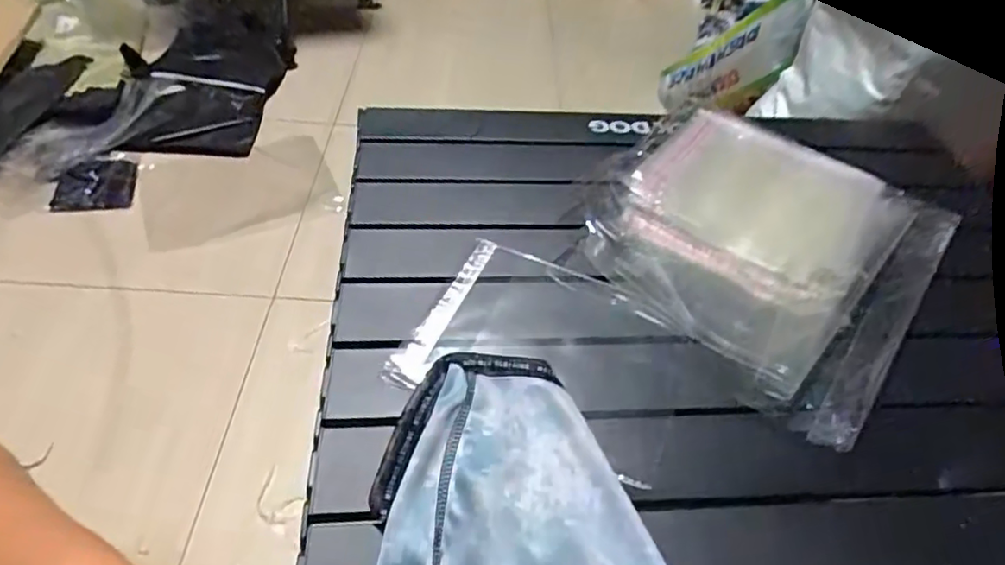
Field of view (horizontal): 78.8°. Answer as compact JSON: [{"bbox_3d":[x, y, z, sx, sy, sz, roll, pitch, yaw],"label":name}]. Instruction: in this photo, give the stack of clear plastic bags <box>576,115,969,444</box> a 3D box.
[{"bbox_3d":[0.205,-0.043,0.496,0.251,0.019,0.290,33,54,23],"label":"stack of clear plastic bags"}]

